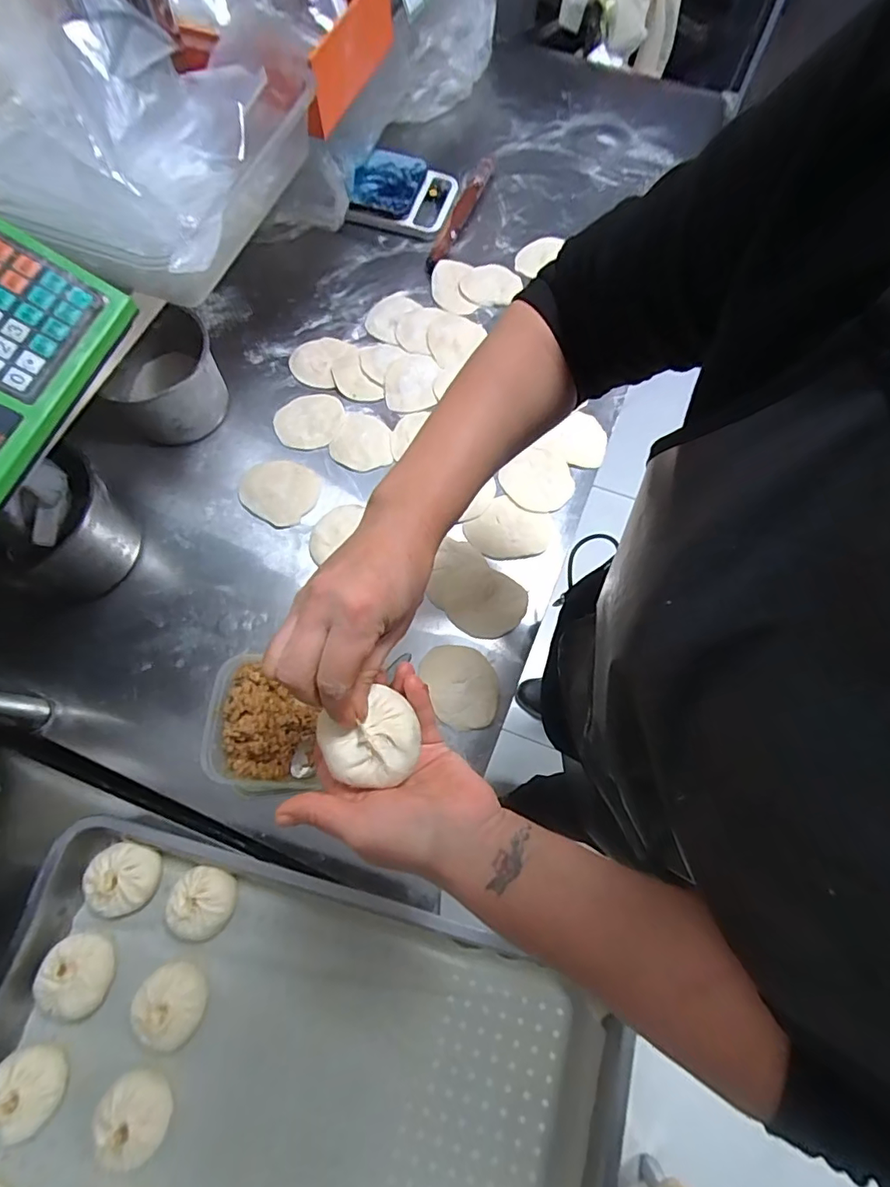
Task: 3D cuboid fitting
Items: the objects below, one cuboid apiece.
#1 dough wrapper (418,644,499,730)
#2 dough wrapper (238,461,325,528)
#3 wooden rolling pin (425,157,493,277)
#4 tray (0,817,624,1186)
[{"bbox_3d":[0.021,0.107,0.615,0.078,0.004,0.103,-23,73,-9],"label":"dough wrapper"},{"bbox_3d":[-0.227,-0.143,0.712,0.101,0.007,0.089,30,73,4],"label":"dough wrapper"},{"bbox_3d":[0.028,-0.643,0.875,0.033,0.021,0.283,19,72,6],"label":"wooden rolling pin"},{"bbox_3d":[-0.159,0.490,0.485,0.593,0.052,0.396,15,71,4],"label":"tray"}]

